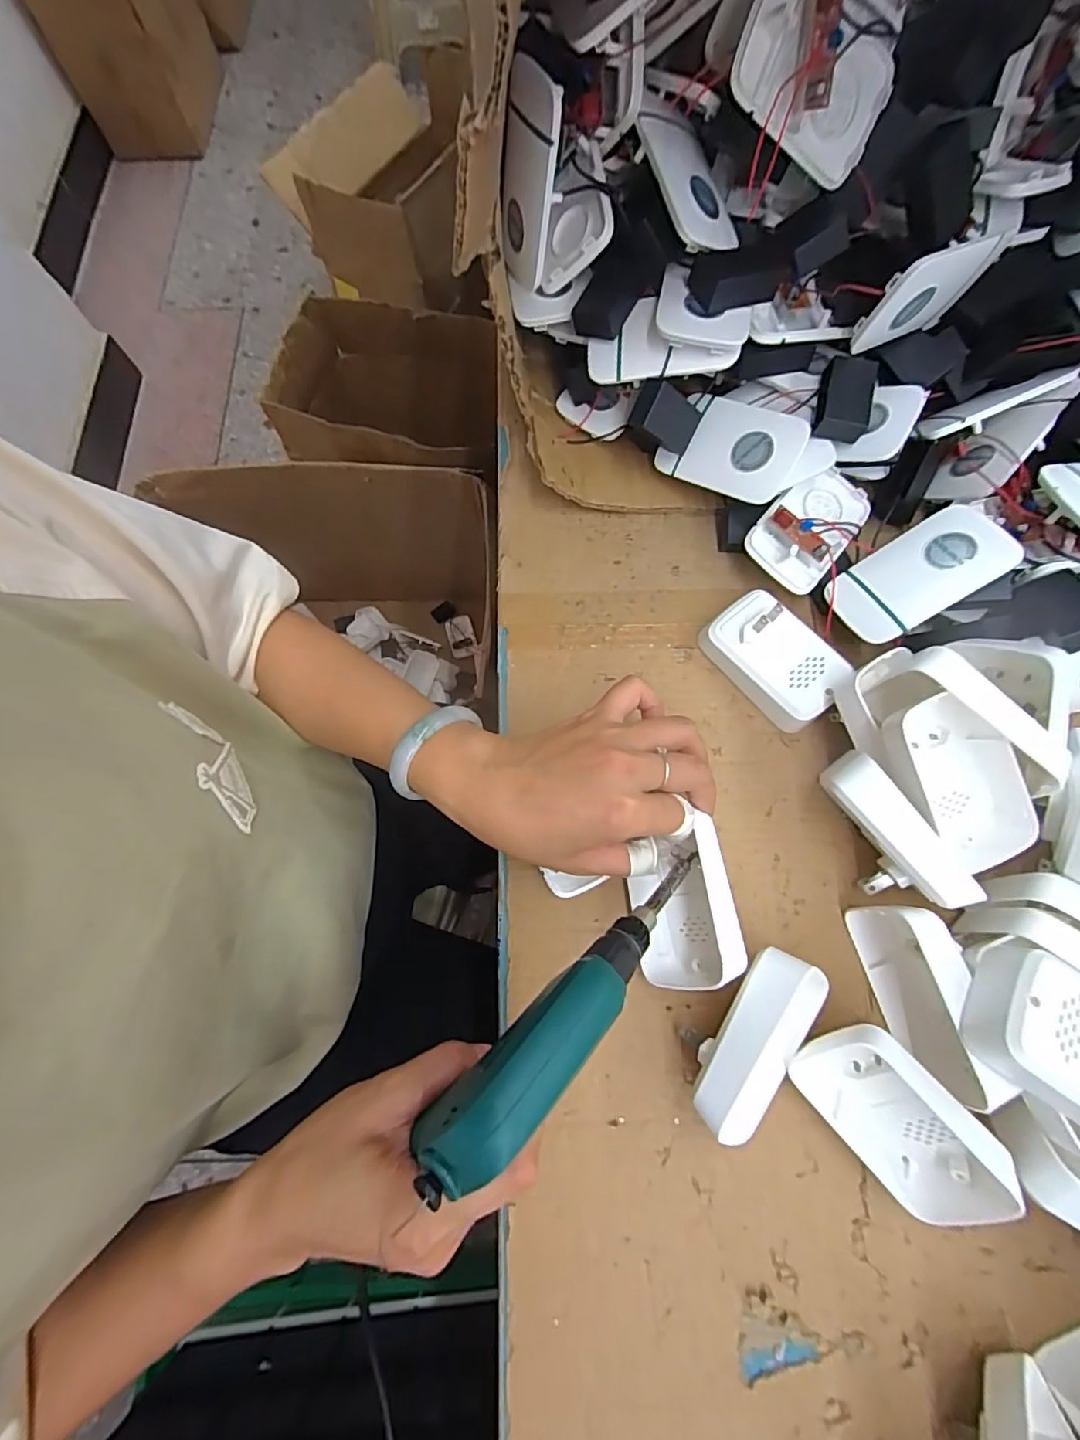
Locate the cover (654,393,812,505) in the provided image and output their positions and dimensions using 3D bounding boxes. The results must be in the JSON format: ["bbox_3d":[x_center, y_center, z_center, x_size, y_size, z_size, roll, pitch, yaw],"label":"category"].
[{"bbox_3d":[0.130,-0.188,0.370,0.090,0.010,0.059,35,102,26],"label":"cover"}]

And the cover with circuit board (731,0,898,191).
[{"bbox_3d":[0.149,-0.339,0.281,0.090,0.024,0.068,8,116,-28],"label":"cover with circuit board"}]

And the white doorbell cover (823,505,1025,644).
[{"bbox_3d":[0.239,-0.093,0.342,0.098,0.007,0.058,-36,58,14],"label":"white doorbell cover"}]

